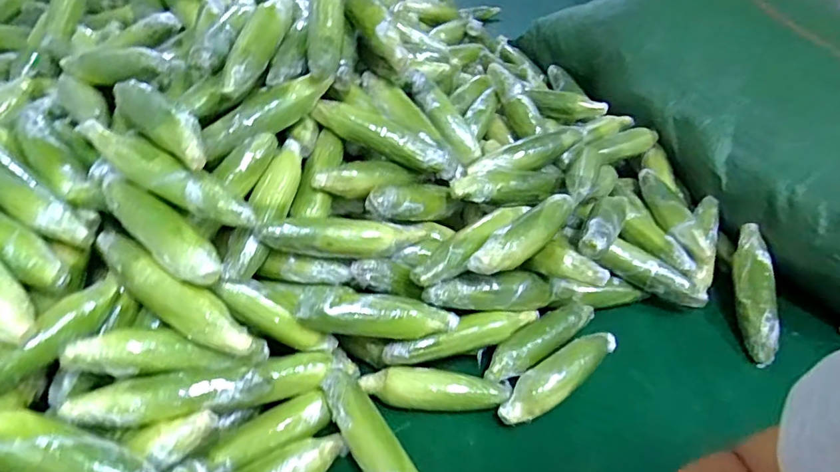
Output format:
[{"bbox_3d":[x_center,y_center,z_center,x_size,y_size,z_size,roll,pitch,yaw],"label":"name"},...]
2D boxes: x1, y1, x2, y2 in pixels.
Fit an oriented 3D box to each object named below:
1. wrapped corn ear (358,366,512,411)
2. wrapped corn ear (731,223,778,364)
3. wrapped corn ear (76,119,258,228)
[{"bbox_3d":[0.021,0.212,0.719,0.203,0.042,0.042,0,37,0],"label":"wrapped corn ear"},{"bbox_3d":[0.554,0.093,0.860,0.059,0.049,0.252,8,62,10],"label":"wrapped corn ear"},{"bbox_3d":[-0.319,-0.081,0.636,0.263,0.046,0.042,27,43,10],"label":"wrapped corn ear"}]

